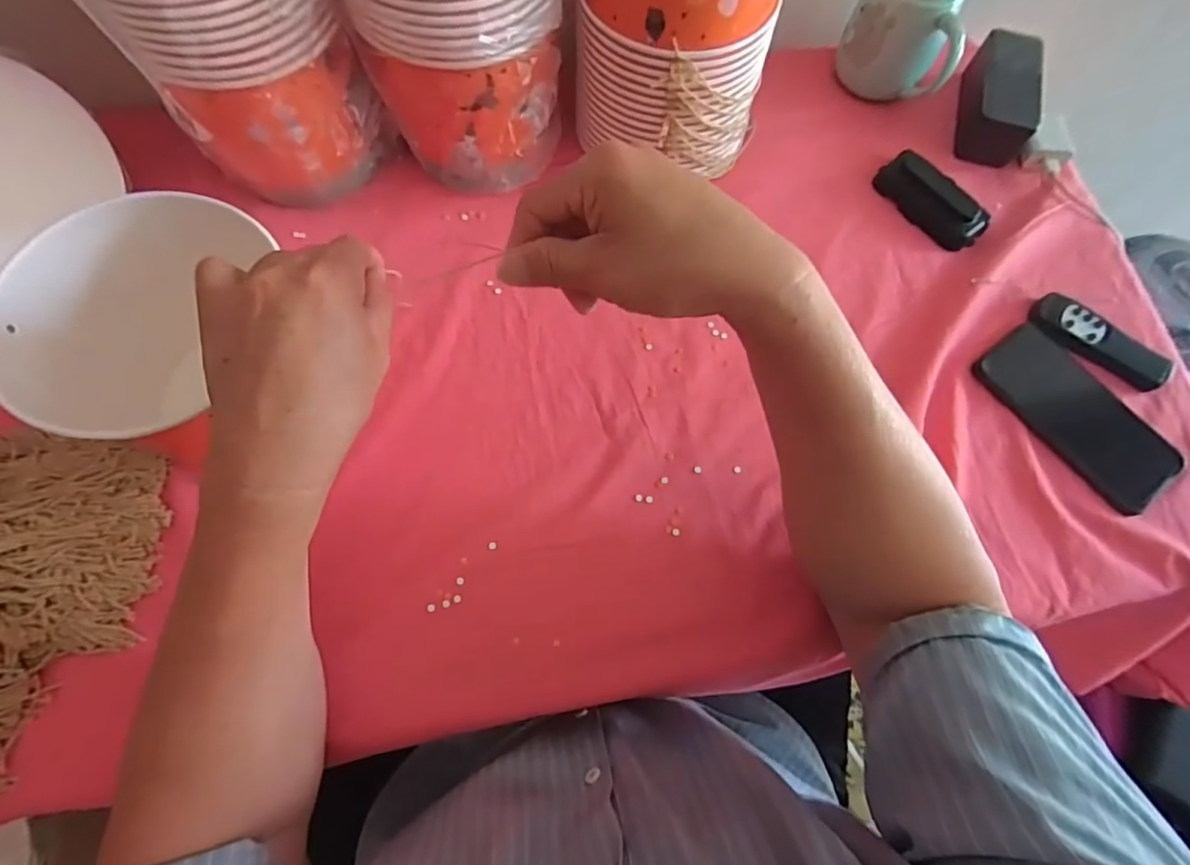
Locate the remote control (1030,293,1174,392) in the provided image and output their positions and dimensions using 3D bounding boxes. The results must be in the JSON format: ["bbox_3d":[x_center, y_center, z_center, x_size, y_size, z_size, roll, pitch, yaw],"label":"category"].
[{"bbox_3d":[0.437,-0.081,0.480,0.114,0.015,0.036,38,74,11],"label":"remote control"}]

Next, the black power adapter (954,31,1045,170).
[{"bbox_3d":[0.398,-0.331,0.547,0.053,0.050,0.118,14,71,3],"label":"black power adapter"}]

